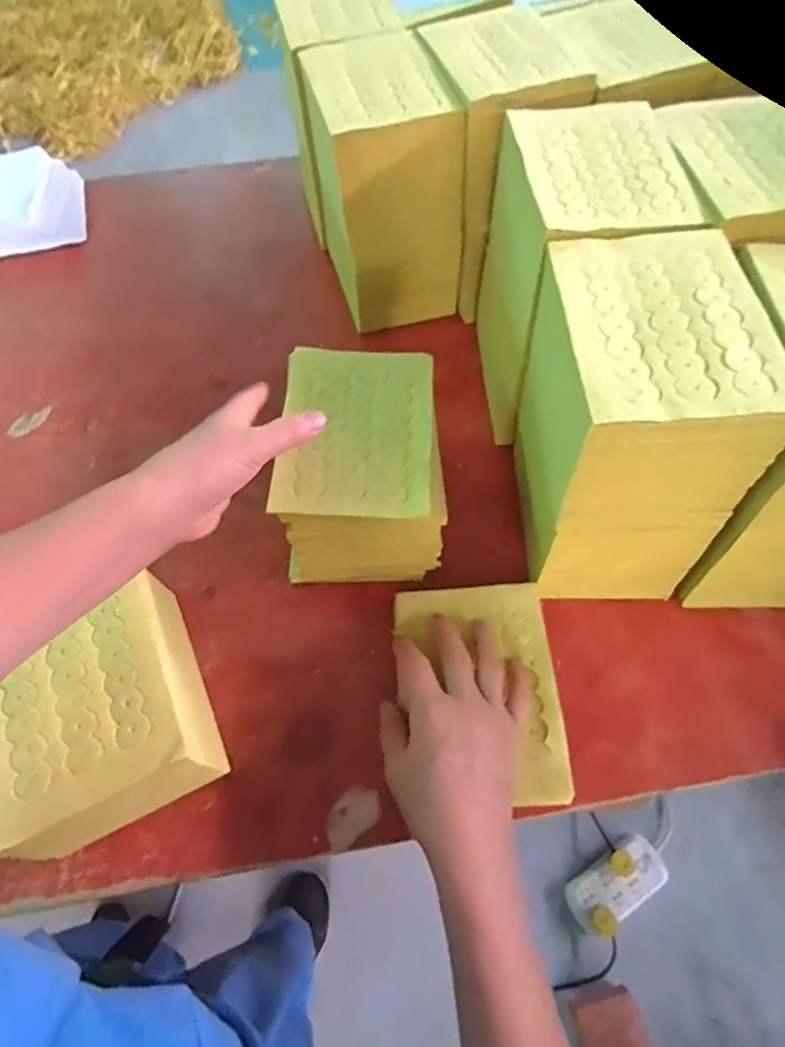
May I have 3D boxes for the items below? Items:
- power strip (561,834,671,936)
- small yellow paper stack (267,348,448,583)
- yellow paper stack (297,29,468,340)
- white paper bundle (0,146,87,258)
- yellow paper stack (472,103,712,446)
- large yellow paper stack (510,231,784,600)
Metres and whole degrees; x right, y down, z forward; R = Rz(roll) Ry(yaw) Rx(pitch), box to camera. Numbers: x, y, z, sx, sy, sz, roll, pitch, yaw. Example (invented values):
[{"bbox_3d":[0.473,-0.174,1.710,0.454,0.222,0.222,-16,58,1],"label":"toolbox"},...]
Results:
[{"bbox_3d":[0.453,0.732,1.116,0.205,0.029,0.104,-29,66,-13],"label":"power strip"},{"bbox_3d":[-0.028,-0.051,0.468,0.129,0.089,0.176,-3,63,0],"label":"small yellow paper stack"},{"bbox_3d":[-0.006,-0.345,0.587,0.117,0.213,0.147,-14,62,-6],"label":"yellow paper stack"},{"bbox_3d":[-0.509,-0.432,0.745,0.165,0.064,0.147,-20,63,-9],"label":"white paper bundle"},{"bbox_3d":[0.157,-0.216,0.507,0.118,0.217,0.173,-5,62,-1],"label":"yellow paper stack"},{"bbox_3d":[0.171,-0.065,0.426,0.116,0.222,0.177,-2,62,1],"label":"large yellow paper stack"}]

